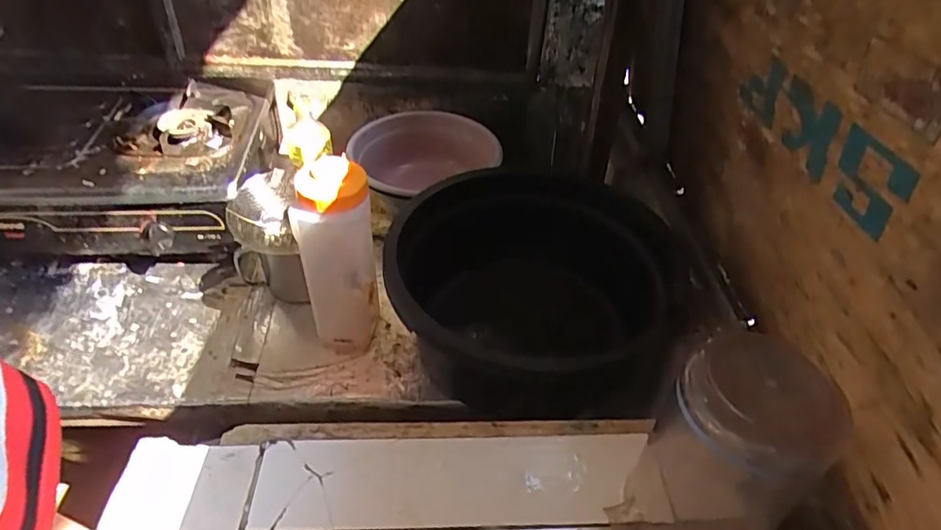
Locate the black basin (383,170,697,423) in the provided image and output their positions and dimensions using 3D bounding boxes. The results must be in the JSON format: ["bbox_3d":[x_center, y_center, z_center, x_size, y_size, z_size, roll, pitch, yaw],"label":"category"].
[{"bbox_3d":[0.103,0.031,0.832,0.422,0.172,0.429,1,41,-1],"label":"black basin"}]

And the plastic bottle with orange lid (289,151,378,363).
[{"bbox_3d":[-0.197,-0.004,0.832,0.103,0.277,0.112,-5,39,-9],"label":"plastic bottle with orange lid"}]

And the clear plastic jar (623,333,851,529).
[{"bbox_3d":[0.221,0.154,0.466,0.125,0.204,0.111,-27,47,-31],"label":"clear plastic jar"}]

